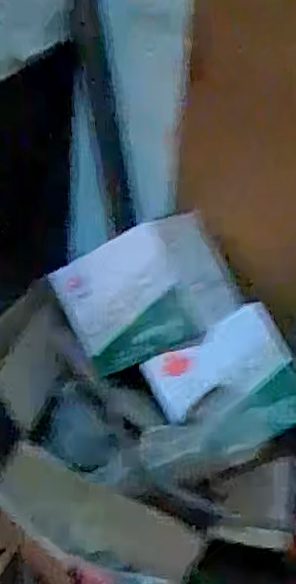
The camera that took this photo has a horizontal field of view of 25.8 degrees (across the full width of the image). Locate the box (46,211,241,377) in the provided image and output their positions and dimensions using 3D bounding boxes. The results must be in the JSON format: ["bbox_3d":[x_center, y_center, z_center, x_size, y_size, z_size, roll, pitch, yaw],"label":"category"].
[{"bbox_3d":[-0.007,0.004,1.097,0.279,0.209,0.048,-27,6,18],"label":"box"}]

